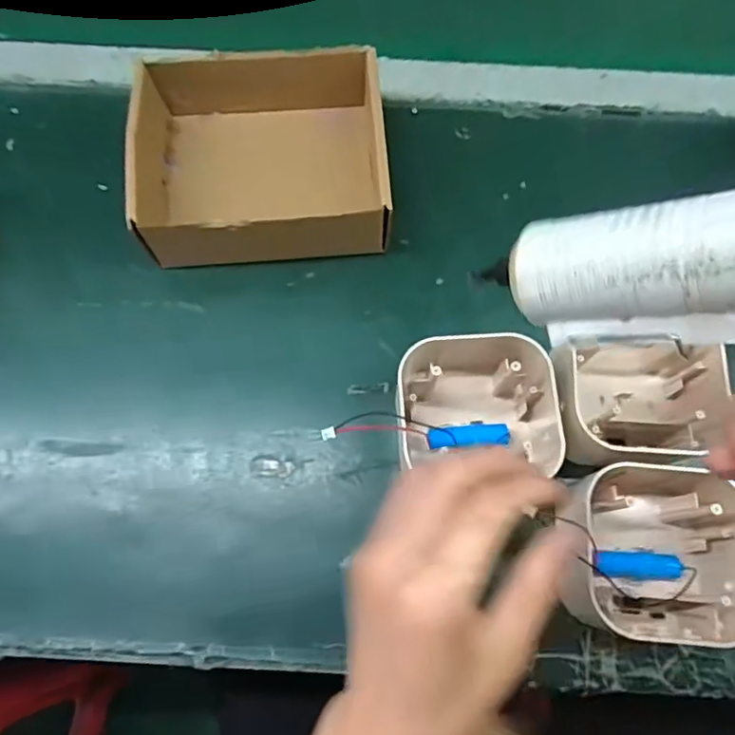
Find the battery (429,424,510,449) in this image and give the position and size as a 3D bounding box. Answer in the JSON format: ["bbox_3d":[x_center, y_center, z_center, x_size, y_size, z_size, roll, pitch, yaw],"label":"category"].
[{"bbox_3d":[0.064,0.043,0.372,0.051,0.018,0.016,-4,72,-2],"label":"battery"}]

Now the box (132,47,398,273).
[{"bbox_3d":[-0.073,-0.145,0.415,0.165,0.057,0.139,-4,72,-2],"label":"box"}]

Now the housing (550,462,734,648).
[{"bbox_3d":[0.161,0.106,0.333,0.094,0.055,0.090,10,72,2],"label":"housing"}]

